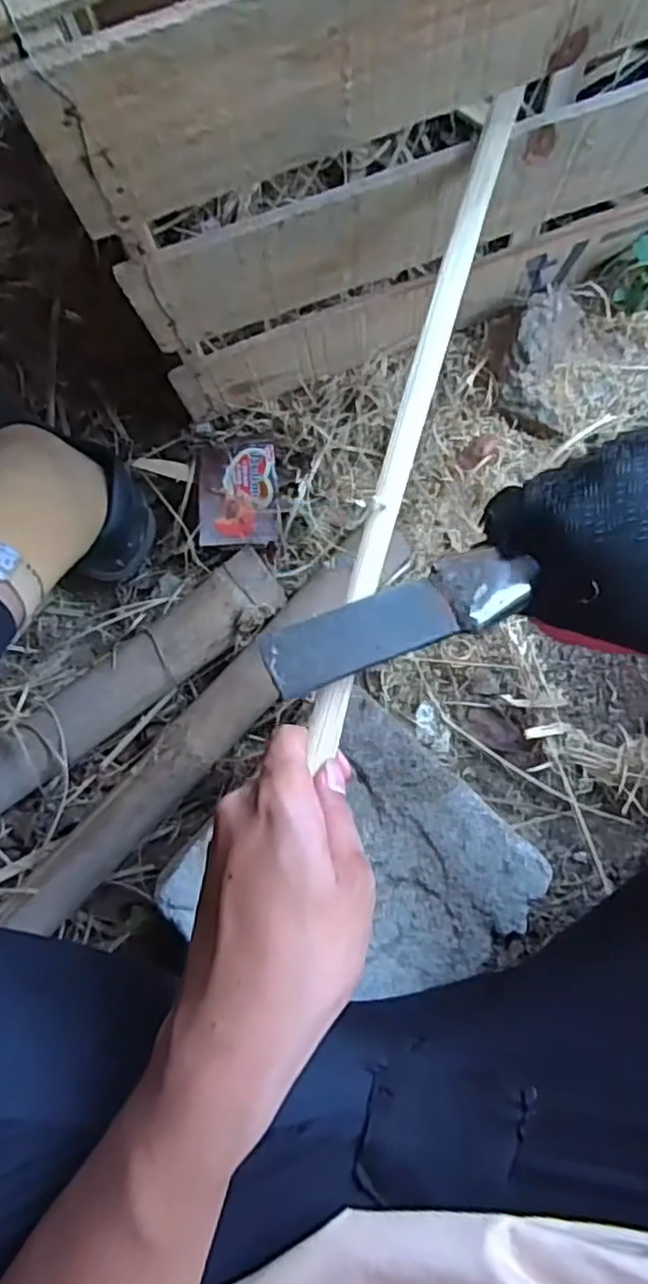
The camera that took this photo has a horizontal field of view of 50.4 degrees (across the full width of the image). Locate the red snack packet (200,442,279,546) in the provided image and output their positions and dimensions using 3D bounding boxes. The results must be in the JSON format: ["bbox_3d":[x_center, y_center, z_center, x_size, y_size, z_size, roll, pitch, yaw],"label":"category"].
[{"bbox_3d":[-0.070,-0.121,0.568,0.063,0.011,0.081,-1,86,1],"label":"red snack packet"}]

